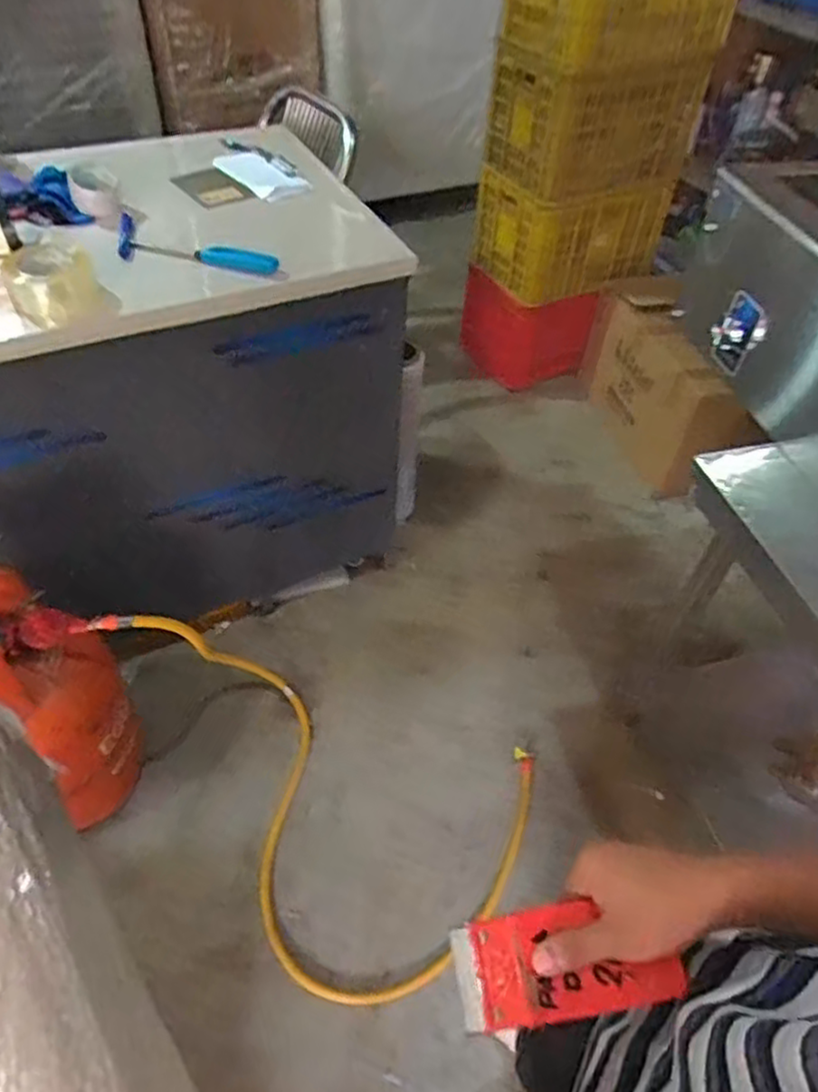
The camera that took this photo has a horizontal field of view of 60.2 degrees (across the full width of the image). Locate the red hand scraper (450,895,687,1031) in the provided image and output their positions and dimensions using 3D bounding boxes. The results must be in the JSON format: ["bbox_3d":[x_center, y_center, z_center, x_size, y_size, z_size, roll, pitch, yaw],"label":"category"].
[{"bbox_3d":[0.112,0.293,0.502,0.153,0.026,0.068,-7,62,-3],"label":"red hand scraper"}]

